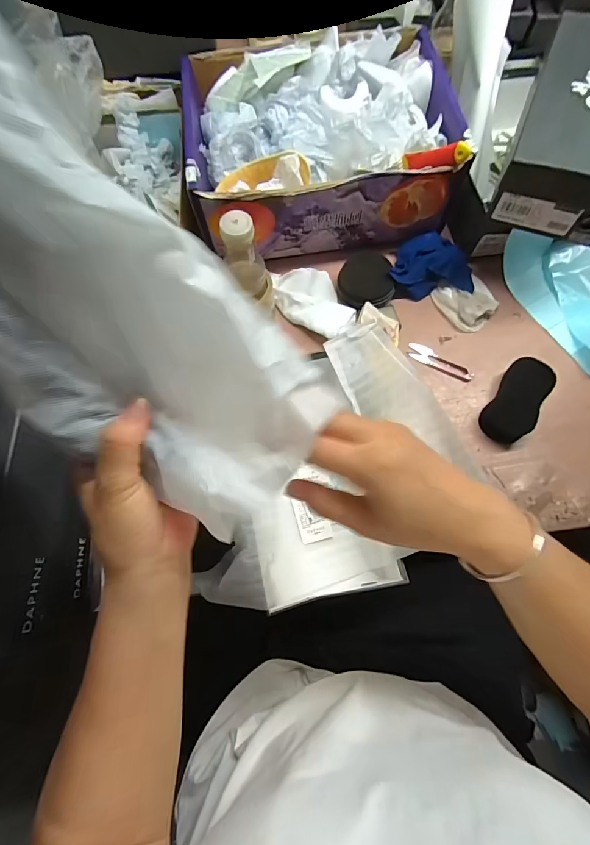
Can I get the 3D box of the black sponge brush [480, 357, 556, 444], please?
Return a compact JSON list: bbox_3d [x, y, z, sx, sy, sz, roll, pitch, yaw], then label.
[{"bbox_3d":[0.318,-0.032,0.534,0.059,0.037,0.125,29,88,11],"label":"black sponge brush"}]

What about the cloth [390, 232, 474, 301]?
[{"bbox_3d":[0.218,-0.259,0.614,0.136,0.045,0.104,-8,72,-1],"label":"cloth"}]

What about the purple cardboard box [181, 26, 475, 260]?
[{"bbox_3d":[0.037,-0.453,0.612,0.393,0.148,0.303,-6,72,0],"label":"purple cardboard box"}]

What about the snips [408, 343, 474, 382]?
[{"bbox_3d":[0.226,-0.094,0.580,0.104,0.009,0.028,27,75,10],"label":"snips"}]

